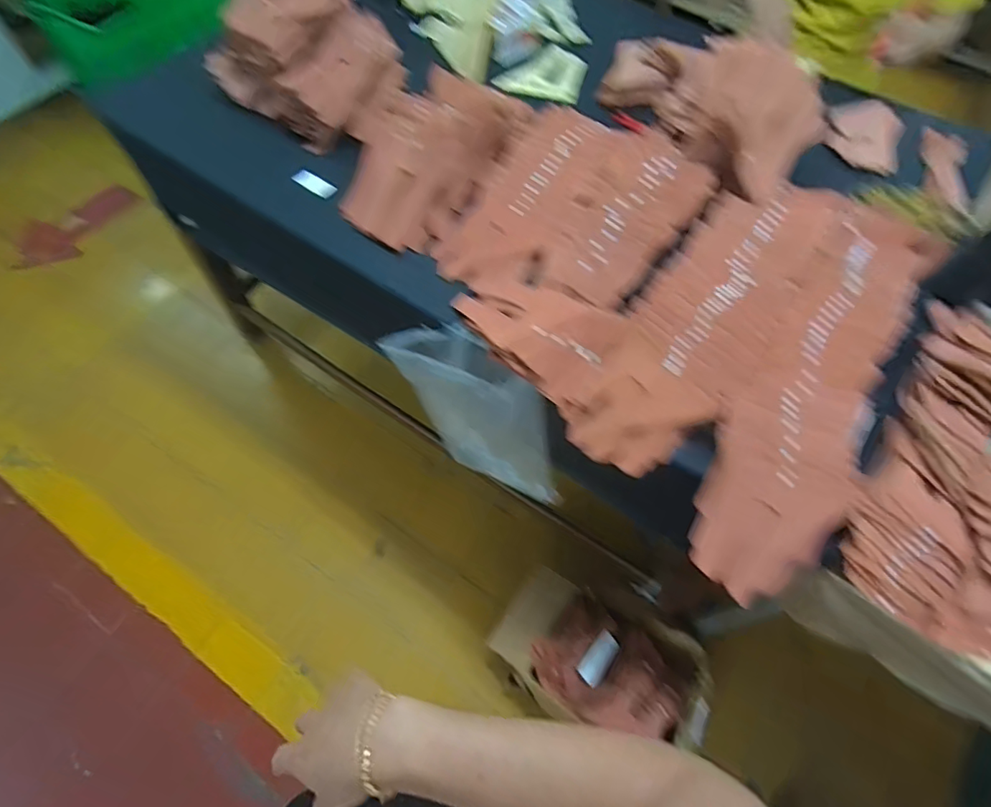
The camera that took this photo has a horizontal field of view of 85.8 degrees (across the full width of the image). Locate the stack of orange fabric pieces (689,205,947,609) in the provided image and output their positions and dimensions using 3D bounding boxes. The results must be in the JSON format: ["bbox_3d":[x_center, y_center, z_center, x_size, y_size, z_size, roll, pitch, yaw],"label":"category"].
[{"bbox_3d":[0.457,-0.043,0.753,0.184,0.067,0.665,32,66,13],"label":"stack of orange fabric pieces"}]

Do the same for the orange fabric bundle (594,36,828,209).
[{"bbox_3d":[0.364,-0.556,0.929,0.182,0.156,0.458,-21,66,-12],"label":"orange fabric bundle"}]

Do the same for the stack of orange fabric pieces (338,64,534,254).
[{"bbox_3d":[-0.106,-0.440,0.918,0.242,0.100,0.377,28,66,12],"label":"stack of orange fabric pieces"}]

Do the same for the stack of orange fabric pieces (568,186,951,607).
[{"bbox_3d":[0.327,-0.144,0.796,0.183,0.064,0.591,35,67,15],"label":"stack of orange fabric pieces"}]

